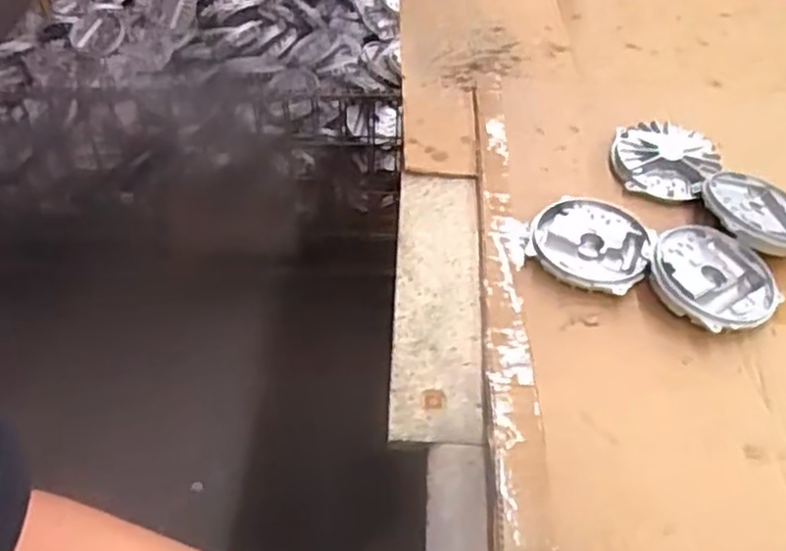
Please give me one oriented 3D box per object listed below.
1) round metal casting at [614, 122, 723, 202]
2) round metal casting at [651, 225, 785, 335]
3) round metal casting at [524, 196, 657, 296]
[{"bbox_3d":[0.277,-0.117,0.748,0.103,0.030,0.088,11,48,9],"label":"round metal casting"},{"bbox_3d":[0.279,0.005,0.639,0.104,0.031,0.104,1,47,-1],"label":"round metal casting"},{"bbox_3d":[0.180,-0.032,0.671,0.108,0.025,0.112,1,47,-1],"label":"round metal casting"}]

